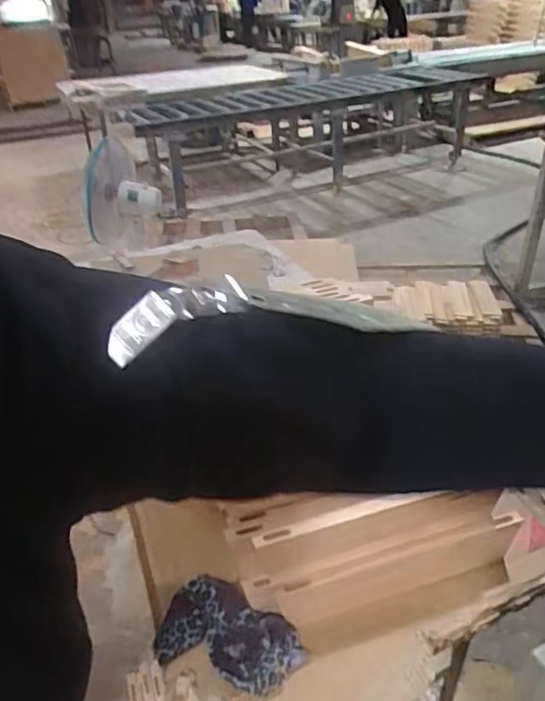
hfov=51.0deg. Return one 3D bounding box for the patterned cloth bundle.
[{"bbox_3d":[-0.053,0.359,0.732,0.183,0.038,0.113,12,36,20],"label":"patterned cloth bundle"}]

